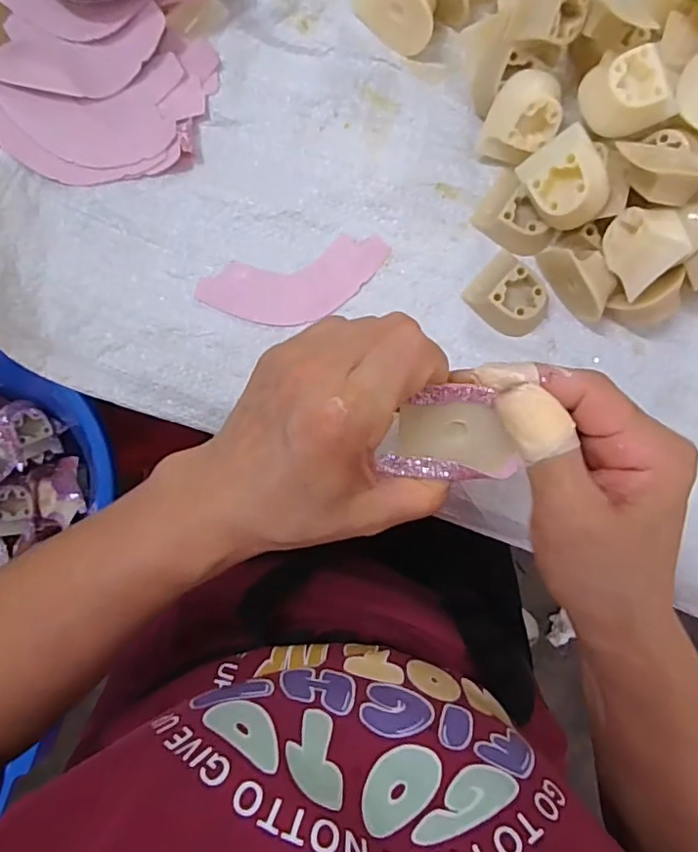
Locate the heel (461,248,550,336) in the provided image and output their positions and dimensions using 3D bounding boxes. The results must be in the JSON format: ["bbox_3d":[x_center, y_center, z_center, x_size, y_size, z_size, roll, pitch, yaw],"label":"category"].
[{"bbox_3d":[0.102,-0.080,0.357,0.048,0.017,0.040,42,92,-3],"label":"heel"}]

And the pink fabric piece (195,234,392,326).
[{"bbox_3d":[-0.032,-0.088,0.362,0.118,0.004,0.045,-14,86,-2],"label":"pink fabric piece"}]

